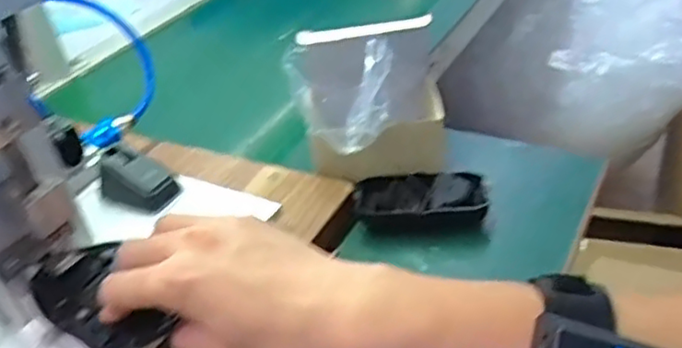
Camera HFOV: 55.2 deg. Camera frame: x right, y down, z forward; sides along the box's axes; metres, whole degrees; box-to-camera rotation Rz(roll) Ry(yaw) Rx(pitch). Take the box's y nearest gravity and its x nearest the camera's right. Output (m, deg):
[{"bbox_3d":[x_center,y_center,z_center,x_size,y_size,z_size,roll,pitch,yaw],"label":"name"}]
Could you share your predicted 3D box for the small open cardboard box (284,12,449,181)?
[{"bbox_3d":[0.023,-0.073,0.589,0.132,0.113,0.103,-6,36,2],"label":"small open cardboard box"}]

